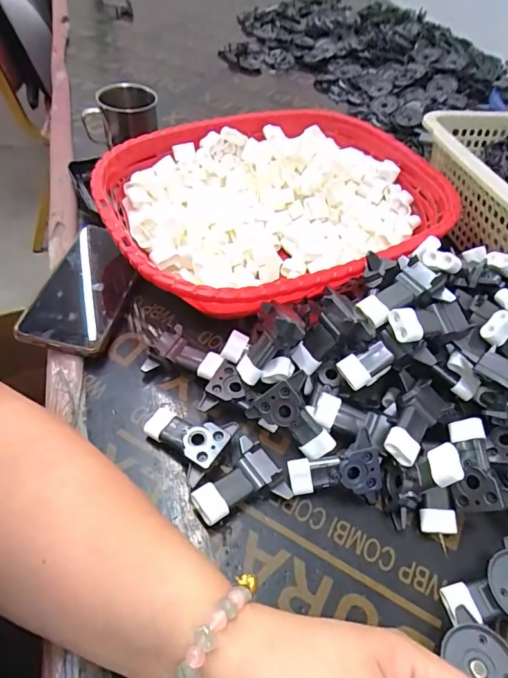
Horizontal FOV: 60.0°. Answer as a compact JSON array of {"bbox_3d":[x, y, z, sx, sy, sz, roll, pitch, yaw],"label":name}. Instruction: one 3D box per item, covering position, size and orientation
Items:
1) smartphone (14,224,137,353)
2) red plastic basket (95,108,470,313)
[{"bbox_3d":[-0.161,-0.051,0.426,0.075,0.009,0.149,15,51,-4],"label":"smartphone"},{"bbox_3d":[0.027,-0.129,0.469,0.345,0.087,0.266,-16,54,-19],"label":"red plastic basket"}]

